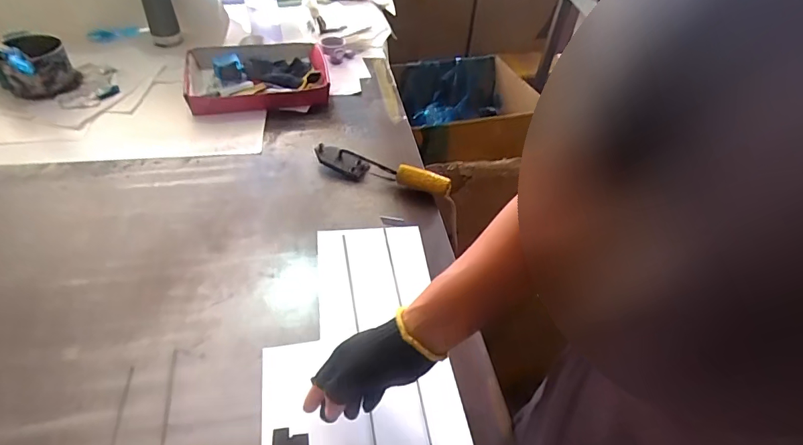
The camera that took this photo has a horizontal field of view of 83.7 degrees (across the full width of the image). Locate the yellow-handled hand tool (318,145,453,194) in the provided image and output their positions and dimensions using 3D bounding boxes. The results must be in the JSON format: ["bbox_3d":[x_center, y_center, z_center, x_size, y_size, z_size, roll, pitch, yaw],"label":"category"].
[{"bbox_3d":[-0.039,-0.100,0.858,0.265,0.045,0.030,13,46,8],"label":"yellow-handled hand tool"}]

